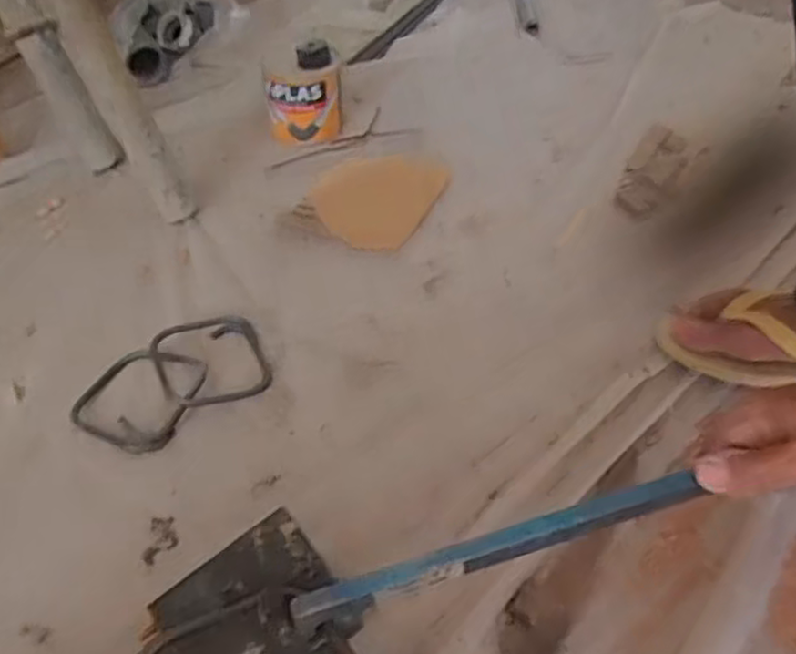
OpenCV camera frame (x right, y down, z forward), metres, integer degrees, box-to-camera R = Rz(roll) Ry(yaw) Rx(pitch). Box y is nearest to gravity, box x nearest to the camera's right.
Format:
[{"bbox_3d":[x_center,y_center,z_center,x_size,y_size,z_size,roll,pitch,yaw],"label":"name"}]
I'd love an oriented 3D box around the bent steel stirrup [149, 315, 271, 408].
[{"bbox_3d":[-0.170,0.029,0.636,0.093,0.009,0.099,-18,51,-17],"label":"bent steel stirrup"}]

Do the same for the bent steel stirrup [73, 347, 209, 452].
[{"bbox_3d":[-0.224,0.058,0.618,0.093,0.010,0.102,16,49,13],"label":"bent steel stirrup"}]

